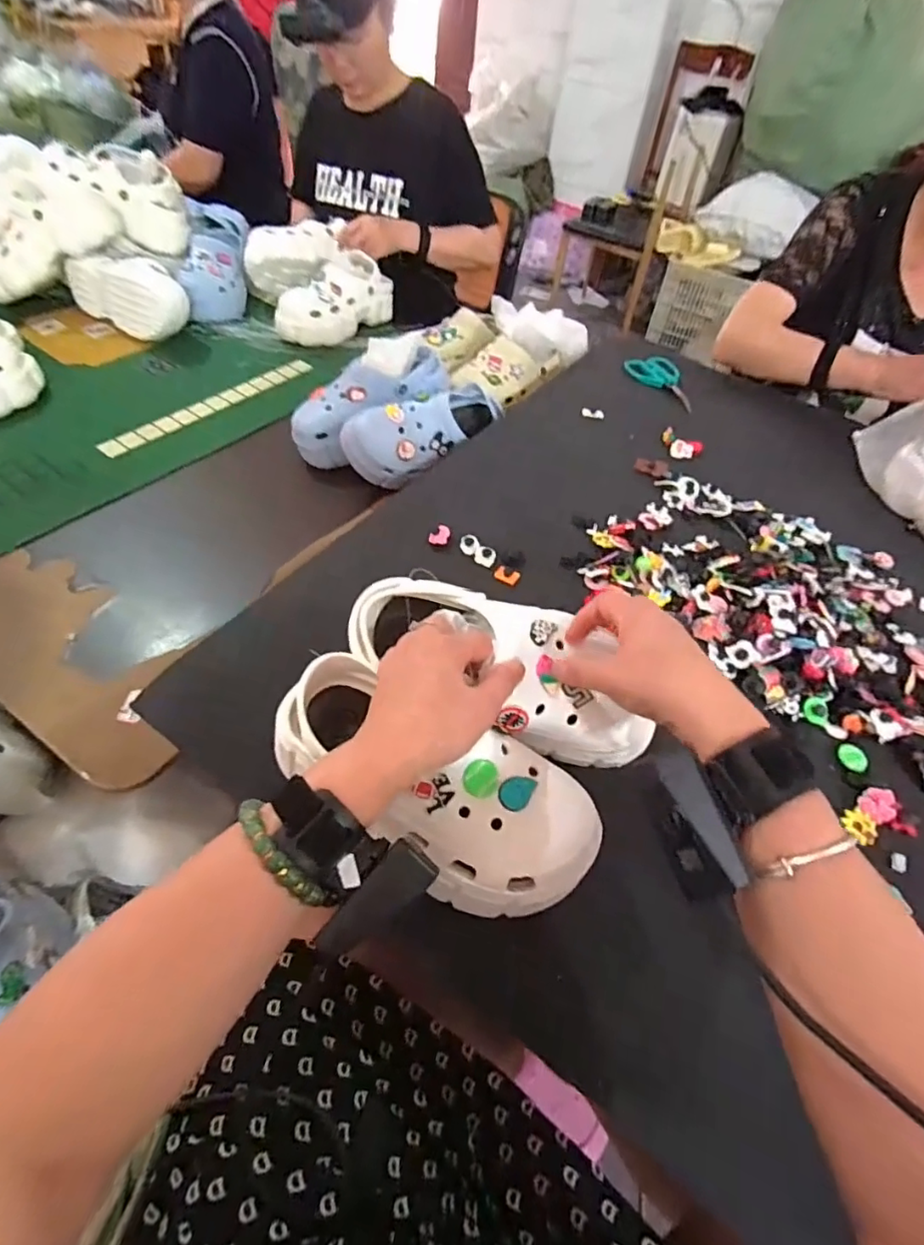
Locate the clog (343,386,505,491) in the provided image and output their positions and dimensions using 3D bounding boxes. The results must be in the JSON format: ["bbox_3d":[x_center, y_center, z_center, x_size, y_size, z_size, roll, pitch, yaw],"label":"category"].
[{"bbox_3d":[-0.048,-0.273,0.810,0.233,0.091,0.094,-26,58,-24],"label":"clog"}]

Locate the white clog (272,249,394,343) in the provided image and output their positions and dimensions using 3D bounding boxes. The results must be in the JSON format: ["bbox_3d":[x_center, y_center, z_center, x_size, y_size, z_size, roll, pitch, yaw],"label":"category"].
[{"bbox_3d":[-0.245,-0.627,1.103,0.103,0.101,0.241,33,55,19],"label":"white clog"}]

